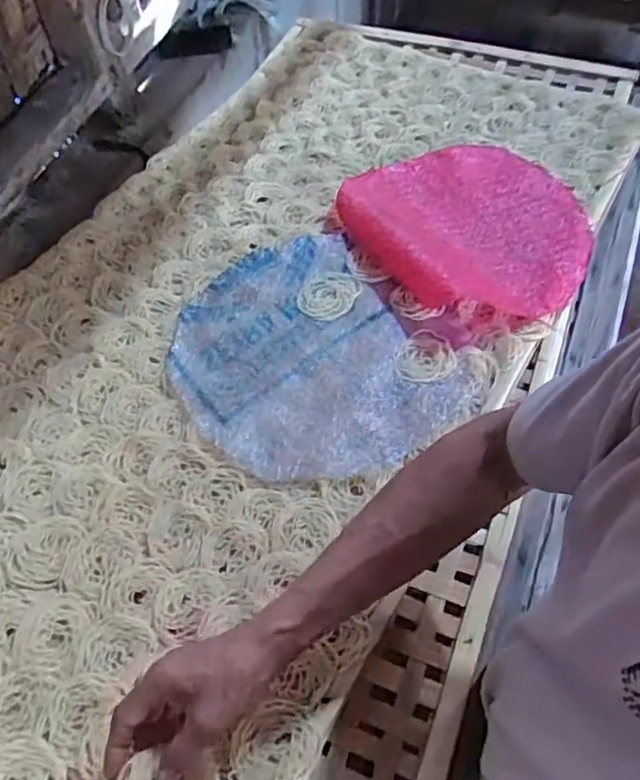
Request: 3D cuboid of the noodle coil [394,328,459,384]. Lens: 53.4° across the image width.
[{"bbox_3d":[0.124,-0.040,0.742,0.068,0.008,0.075,13,58,10],"label":"noodle coil"}]

